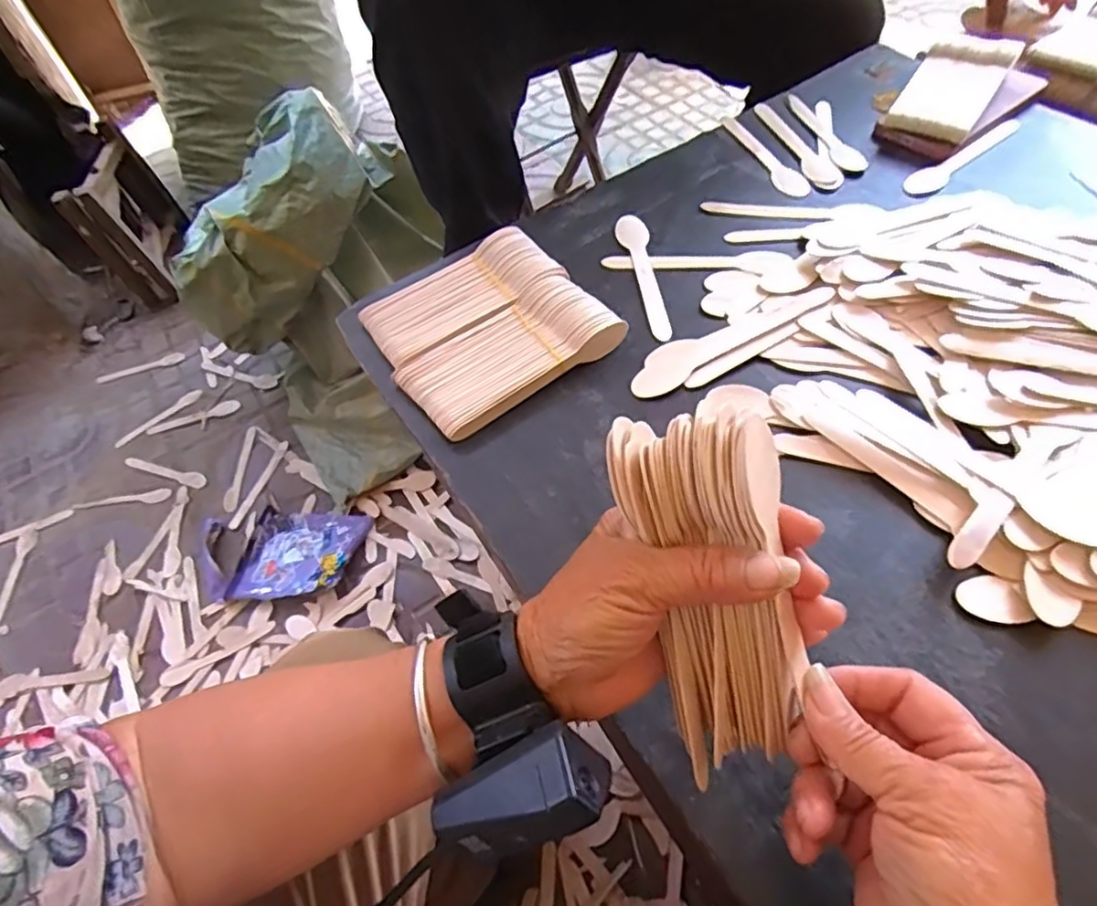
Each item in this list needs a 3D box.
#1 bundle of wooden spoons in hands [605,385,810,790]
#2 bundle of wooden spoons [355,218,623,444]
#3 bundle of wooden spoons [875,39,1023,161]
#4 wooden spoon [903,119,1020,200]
[{"bbox_3d":[0.071,0.057,0.274,0.057,0.166,0.044,-16,16,-7],"label":"bundle of wooden spoons in hands"},{"bbox_3d":[-0.054,-0.106,0.507,0.157,0.027,0.165,-32,57,-18],"label":"bundle of wooden spoons"},{"bbox_3d":[0.403,-0.363,0.642,0.080,0.043,0.174,30,61,24],"label":"bundle of wooden spoons"},{"bbox_3d":[0.396,-0.282,0.600,0.179,0.004,0.028,-34,58,-19],"label":"wooden spoon"}]

